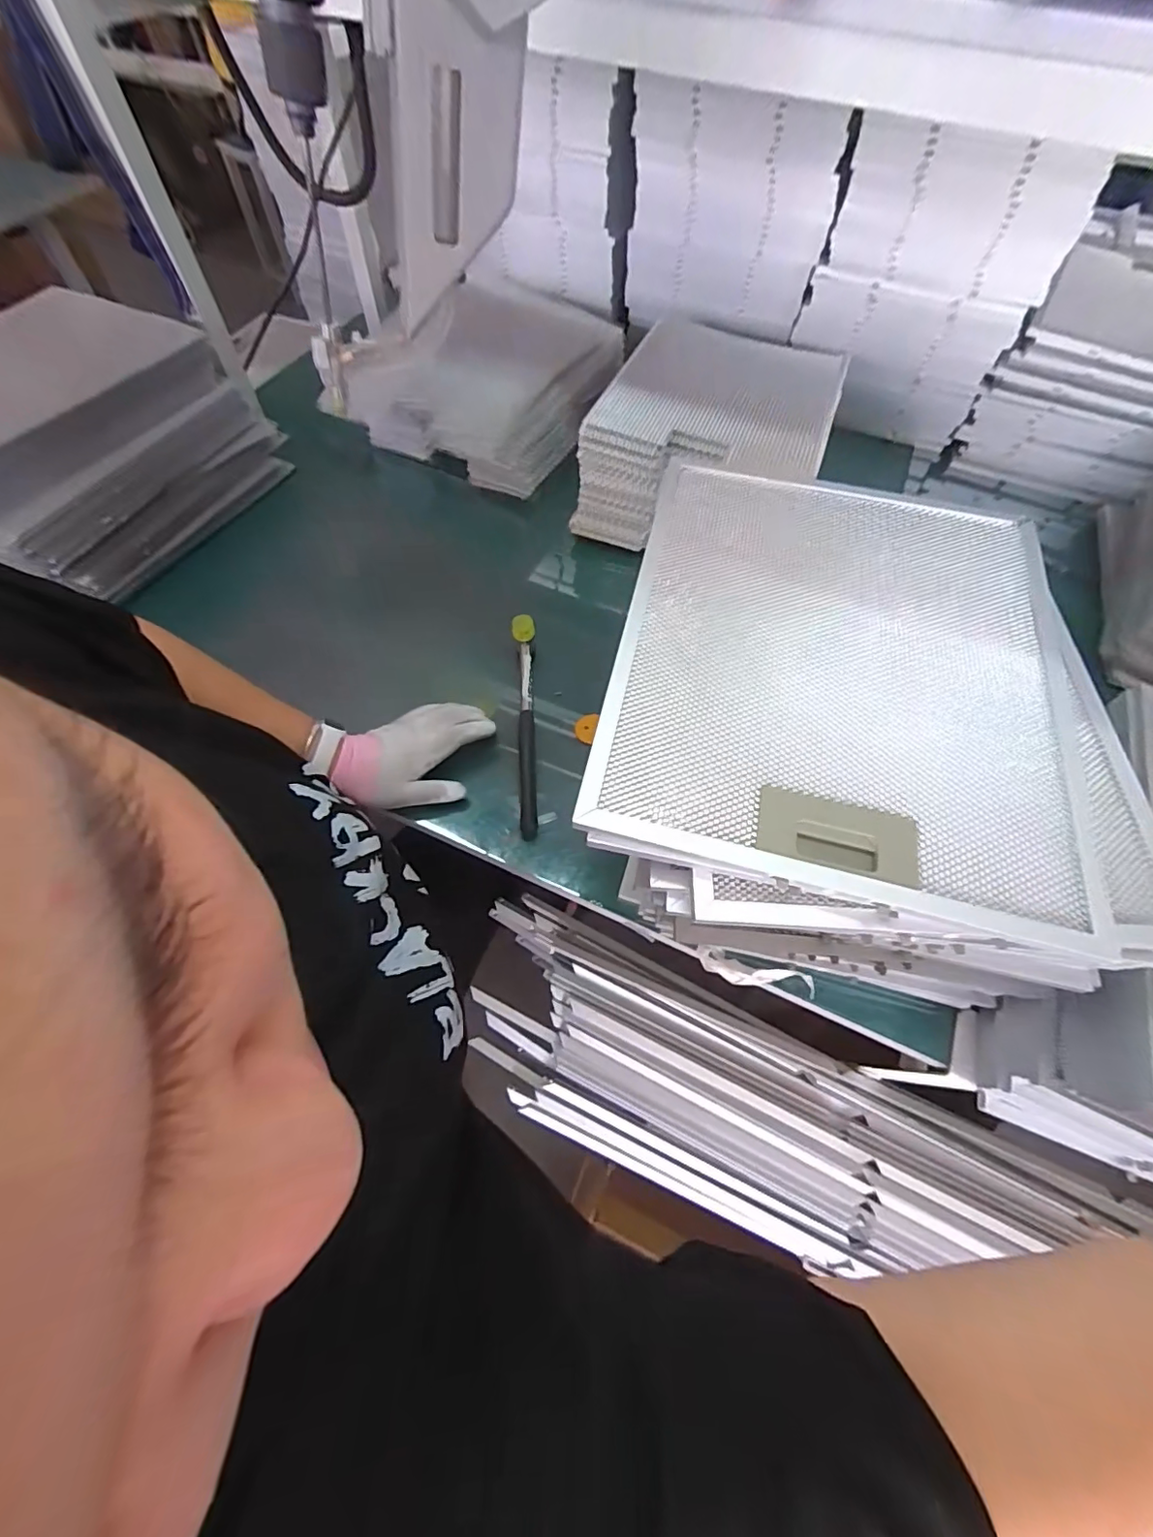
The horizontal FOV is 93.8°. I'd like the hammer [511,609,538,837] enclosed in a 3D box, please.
[{"bbox_3d":[-0.055,-0.050,0.568,0.023,0.052,0.240,-1,62,-2],"label":"hammer"}]

